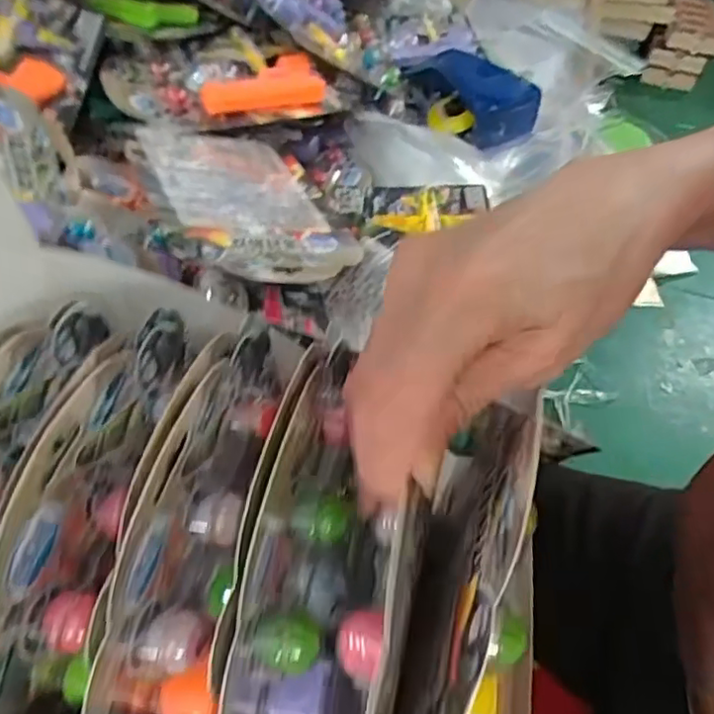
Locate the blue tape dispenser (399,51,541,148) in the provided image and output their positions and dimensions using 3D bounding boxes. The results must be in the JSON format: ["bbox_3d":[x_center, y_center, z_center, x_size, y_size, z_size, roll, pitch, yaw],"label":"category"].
[{"bbox_3d":[0.120,-0.304,0.697,0.108,0.052,0.158,-20,53,-20],"label":"blue tape dispenser"}]

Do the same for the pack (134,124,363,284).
[{"bbox_3d":[-0.086,-0.111,0.448,0.137,0.024,0.180,-6,48,-32],"label":"pack"}]

